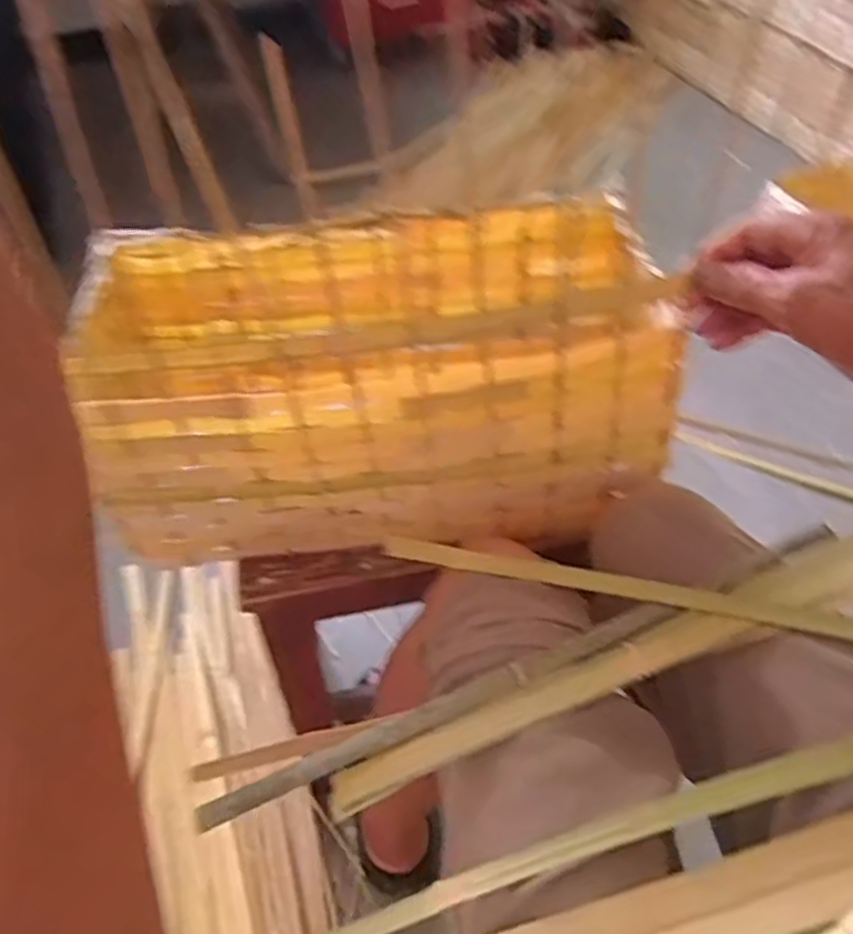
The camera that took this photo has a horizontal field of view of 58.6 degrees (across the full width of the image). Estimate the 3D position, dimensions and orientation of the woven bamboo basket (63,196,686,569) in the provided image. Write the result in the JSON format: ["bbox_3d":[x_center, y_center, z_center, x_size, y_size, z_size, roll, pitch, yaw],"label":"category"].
[{"bbox_3d":[-0.040,-0.073,0.584,0.405,0.209,0.208,-5,46,-3],"label":"woven bamboo basket"}]

